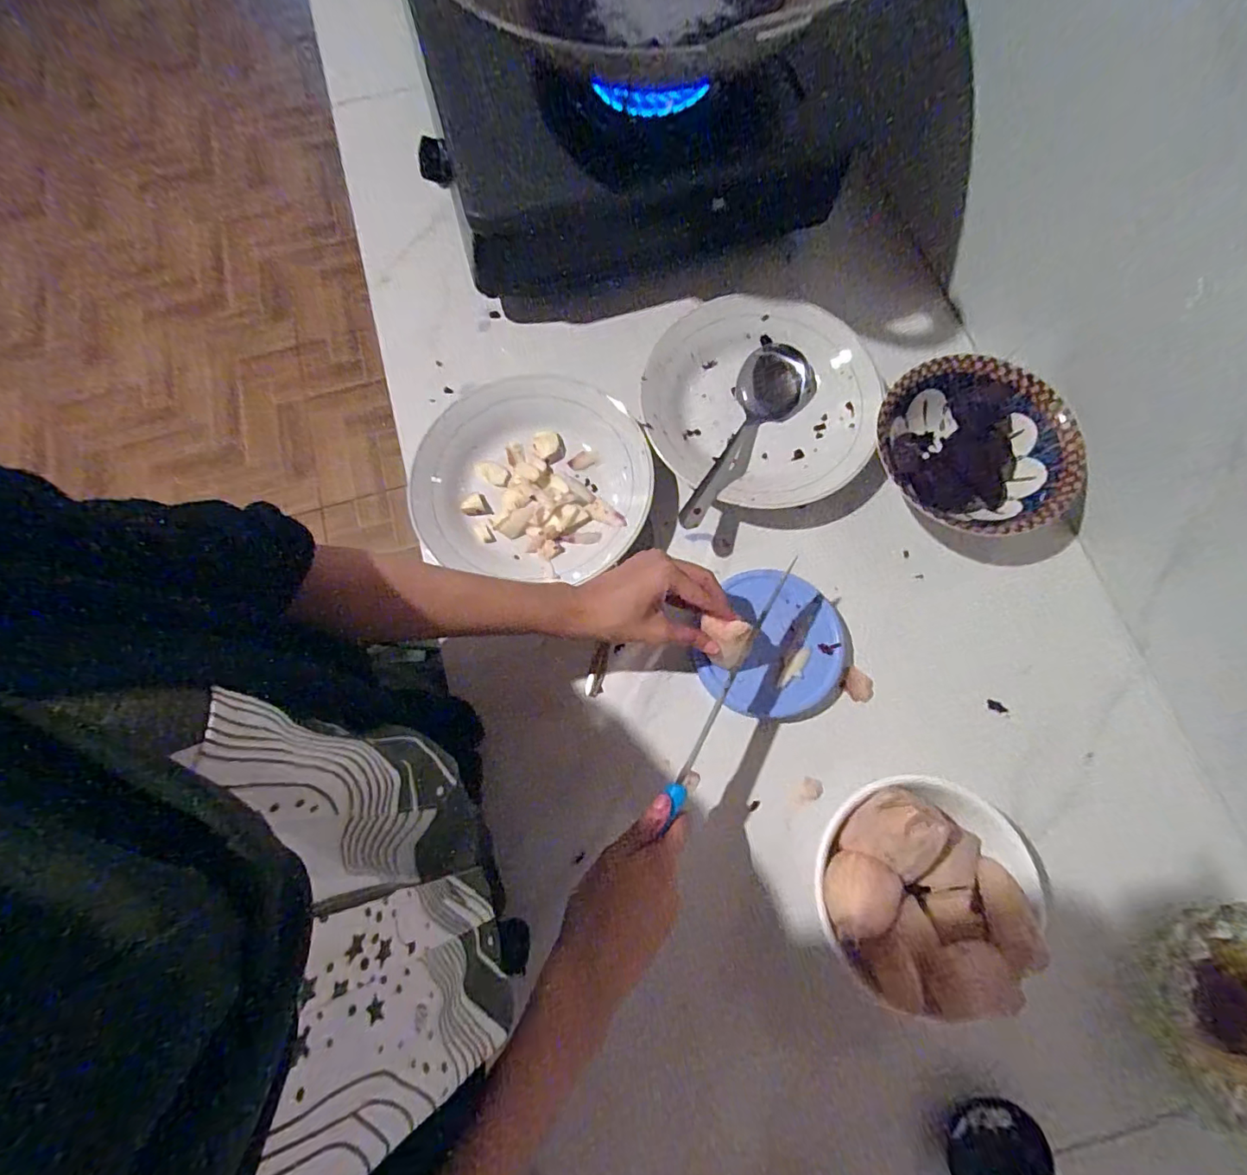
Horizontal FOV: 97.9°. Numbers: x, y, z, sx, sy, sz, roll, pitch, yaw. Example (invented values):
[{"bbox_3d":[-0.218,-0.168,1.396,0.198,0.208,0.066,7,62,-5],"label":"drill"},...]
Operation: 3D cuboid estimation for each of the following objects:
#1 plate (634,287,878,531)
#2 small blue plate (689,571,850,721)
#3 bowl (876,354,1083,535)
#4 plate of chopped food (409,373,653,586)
[{"bbox_3d":[0.135,-0.178,0.530,0.229,0.041,0.224,-16,75,-4],"label":"plate"},{"bbox_3d":[0.133,0.054,0.476,0.116,0.027,0.121,0,74,1],"label":"small blue plate"},{"bbox_3d":[0.315,-0.121,0.500,0.166,0.058,0.167,0,74,1],"label":"bowl"},{"bbox_3d":[-0.080,-0.101,0.511,0.205,0.039,0.188,0,74,1],"label":"plate of chopped food"}]

